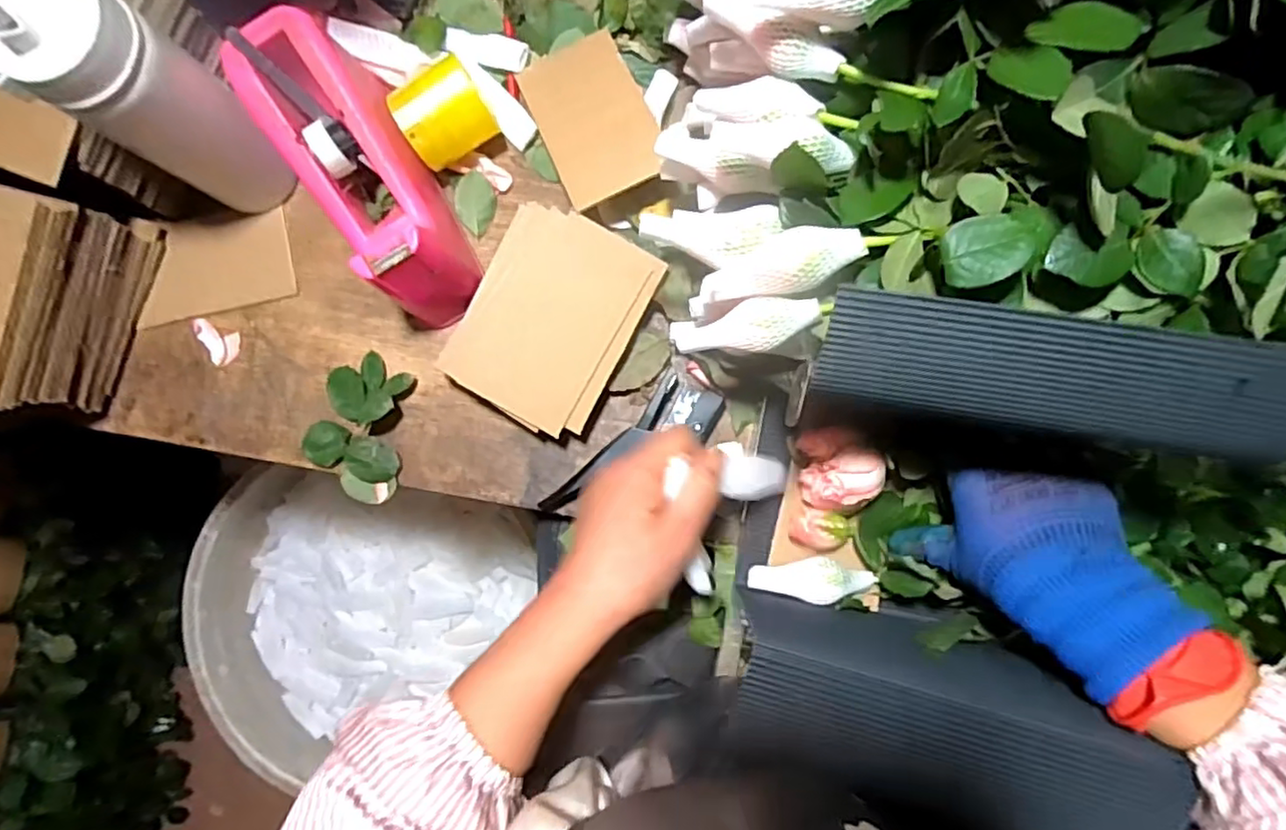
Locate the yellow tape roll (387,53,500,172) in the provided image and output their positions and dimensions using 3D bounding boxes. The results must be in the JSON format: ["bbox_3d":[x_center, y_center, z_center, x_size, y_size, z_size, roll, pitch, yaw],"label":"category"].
[{"bbox_3d":[-0.144,-0.219,0.478,0.065,0.047,0.049,-34,86,2],"label":"yellow tape roll"}]

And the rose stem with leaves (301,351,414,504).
[{"bbox_3d":[-0.221,0.009,0.498,0.073,0.024,0.109,9,88,4],"label":"rose stem with leaves"}]

